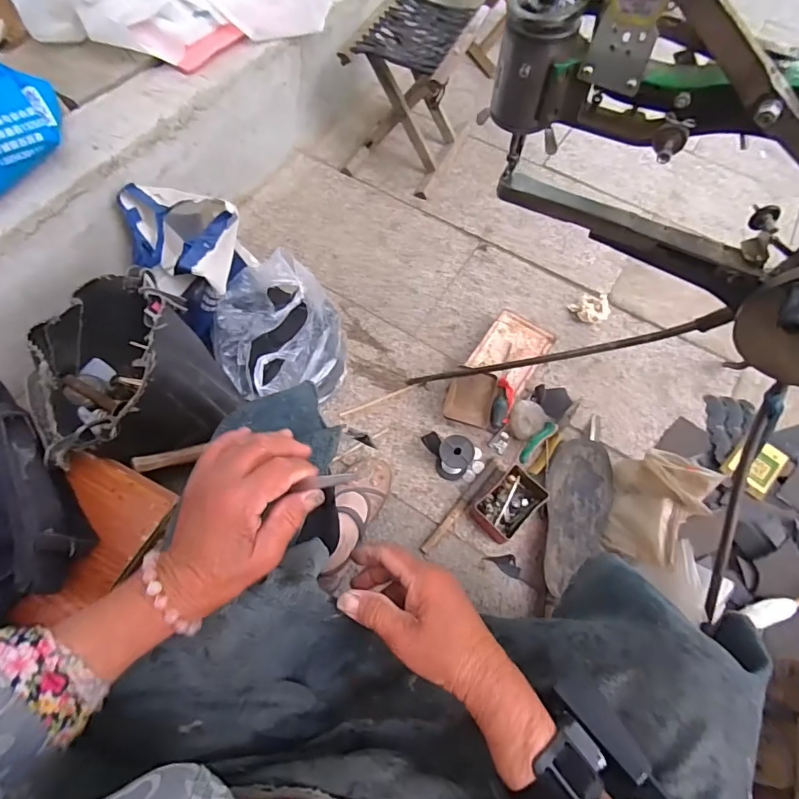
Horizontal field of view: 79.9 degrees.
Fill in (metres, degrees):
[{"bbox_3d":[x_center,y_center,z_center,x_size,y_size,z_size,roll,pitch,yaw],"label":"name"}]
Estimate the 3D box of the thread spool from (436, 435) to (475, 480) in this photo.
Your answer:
[{"bbox_3d":[0.097,0.104,0.847,0.057,0.093,0.053,1,64,-1],"label":"thread spool"}]

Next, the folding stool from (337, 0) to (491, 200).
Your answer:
[{"bbox_3d":[0.028,-0.707,1.118,0.229,0.292,0.271,23,66,9],"label":"folding stool"}]

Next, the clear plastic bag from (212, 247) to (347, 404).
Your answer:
[{"bbox_3d":[-0.225,-0.125,0.886,0.231,0.195,0.249,-8,65,-5],"label":"clear plastic bag"}]

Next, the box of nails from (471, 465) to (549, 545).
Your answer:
[{"bbox_3d":[0.192,0.183,0.839,0.117,0.051,0.083,-41,72,-19],"label":"box of nails"}]

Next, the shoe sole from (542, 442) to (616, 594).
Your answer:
[{"bbox_3d":[0.304,0.199,0.829,0.105,0.037,0.265,15,65,5],"label":"shoe sole"}]

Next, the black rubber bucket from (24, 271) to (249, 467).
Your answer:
[{"bbox_3d":[-0.419,-0.041,0.754,0.235,0.244,0.302,-37,71,-17],"label":"black rubber bucket"}]

